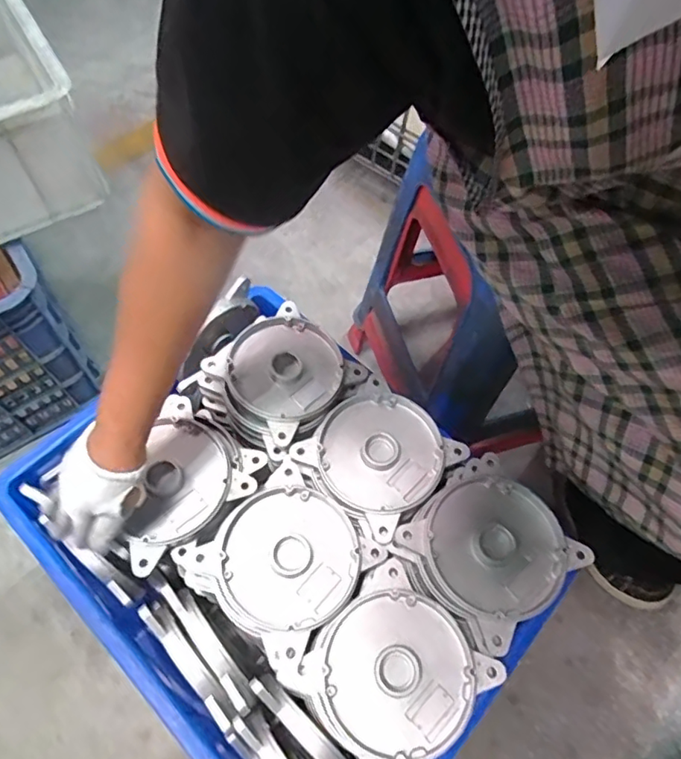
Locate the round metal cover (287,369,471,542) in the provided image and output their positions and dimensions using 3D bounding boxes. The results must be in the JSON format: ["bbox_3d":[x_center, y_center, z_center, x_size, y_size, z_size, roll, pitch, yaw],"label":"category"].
[{"bbox_3d":[0.044,0.083,0.620,0.146,0.041,0.149,41,68,19],"label":"round metal cover"}]

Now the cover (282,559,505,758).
[{"bbox_3d":[0.050,0.276,0.513,0.145,0.027,0.142,-40,70,-21],"label":"cover"}]

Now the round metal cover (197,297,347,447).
[{"bbox_3d":[-0.070,-0.009,0.669,0.150,0.035,0.145,-41,70,-21],"label":"round metal cover"}]

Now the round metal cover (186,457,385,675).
[{"bbox_3d":[-0.056,0.182,0.556,0.145,0.026,0.148,40,67,18],"label":"round metal cover"}]

